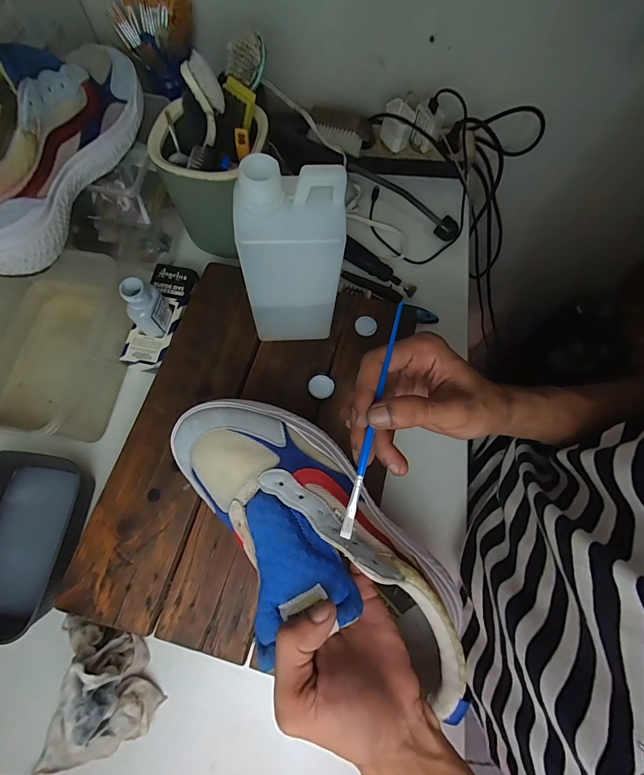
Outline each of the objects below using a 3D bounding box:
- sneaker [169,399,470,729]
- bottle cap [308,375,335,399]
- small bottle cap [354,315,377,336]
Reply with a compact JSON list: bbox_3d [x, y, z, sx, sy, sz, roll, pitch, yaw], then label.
[{"bbox_3d":[-0.005,0.113,0.280,0.269,0.091,0.133,40,74,11],"label":"sneaker"},{"bbox_3d":[-0.001,0.000,0.423,0.028,0.016,0.024,18,71,5],"label":"bottle cap"},{"bbox_3d":[0.055,-0.077,0.453,0.026,0.005,0.025,0,71,-1],"label":"small bottle cap"}]

